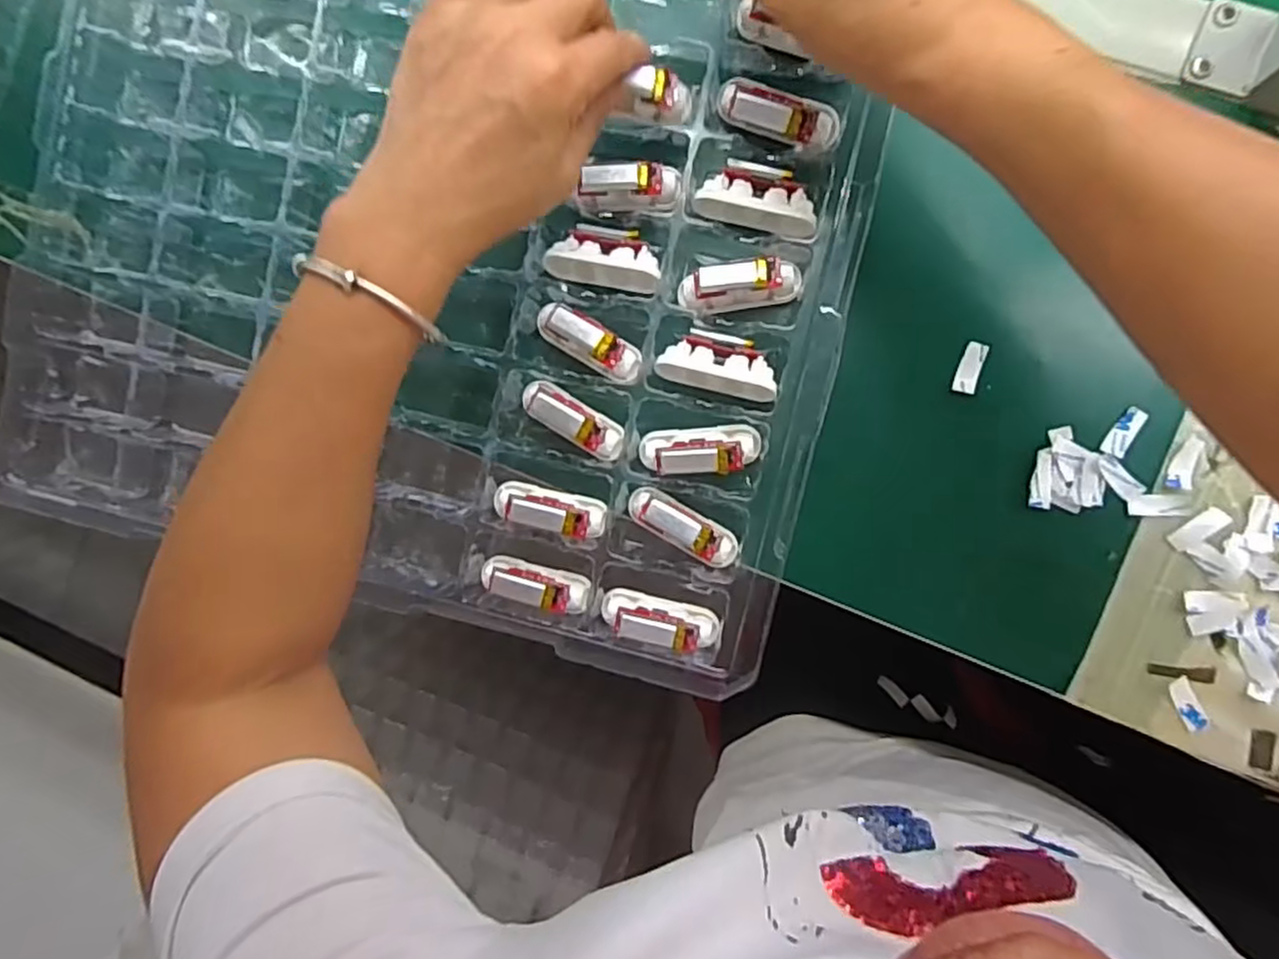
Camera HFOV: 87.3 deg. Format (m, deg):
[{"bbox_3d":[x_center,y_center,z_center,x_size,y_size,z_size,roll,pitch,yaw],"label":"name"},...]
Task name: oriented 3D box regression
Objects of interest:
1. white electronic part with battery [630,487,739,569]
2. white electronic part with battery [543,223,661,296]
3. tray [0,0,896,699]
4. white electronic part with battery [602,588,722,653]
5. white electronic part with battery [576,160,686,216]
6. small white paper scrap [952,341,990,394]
[{"bbox_3d":[0.023,0.025,0.350,0.062,0.020,0.020,32,95,6],"label":"white electronic part with battery"},{"bbox_3d":[-0.018,-0.118,0.355,0.061,0.017,0.031,13,93,7],"label":"white electronic part with battery"},{"bbox_3d":[-0.120,-0.166,0.369,0.481,0.040,0.465,14,93,7],"label":"tray"},{"bbox_3d":[0.011,0.076,0.356,0.063,0.029,0.020,11,93,7],"label":"white electronic part with battery"},{"bbox_3d":[-0.006,-0.149,0.345,0.053,0.014,0.023,-4,91,7],"label":"white electronic part with battery"},{"bbox_3d":[0.169,-0.057,0.343,0.011,0.004,0.026,19,92,25],"label":"small white paper scrap"}]

